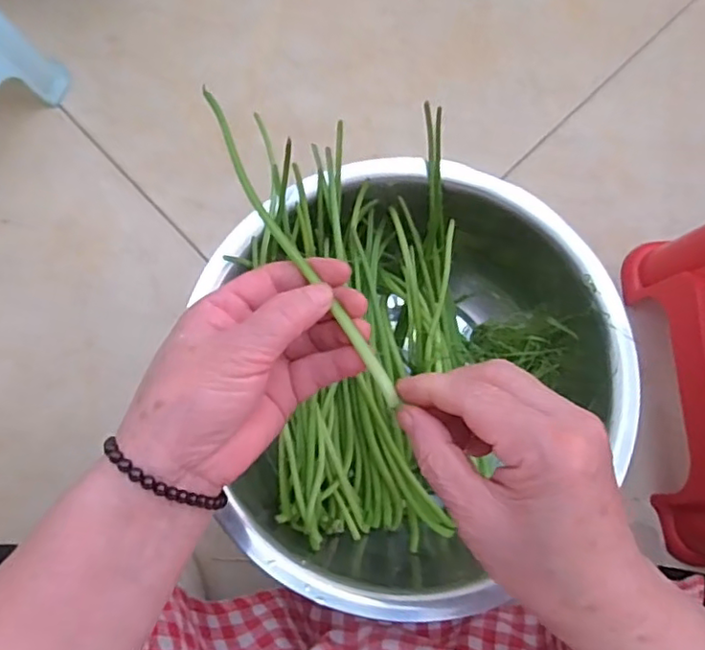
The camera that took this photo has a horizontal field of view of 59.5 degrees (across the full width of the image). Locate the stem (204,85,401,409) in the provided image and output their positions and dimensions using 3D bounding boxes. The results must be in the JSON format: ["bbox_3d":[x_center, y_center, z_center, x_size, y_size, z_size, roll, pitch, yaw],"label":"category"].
[{"bbox_3d":[-0.034,-0.047,0.316,0.014,0.005,0.211,-31,70,-7],"label":"stem"}]

